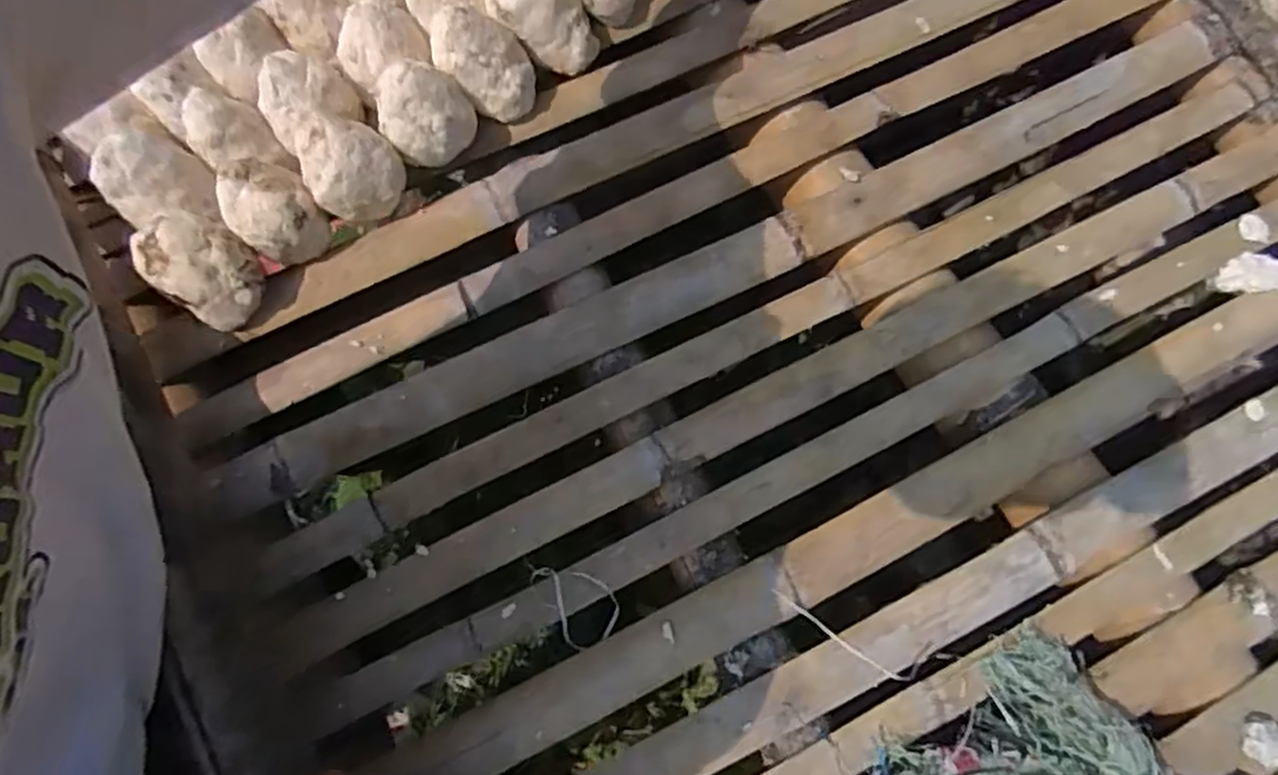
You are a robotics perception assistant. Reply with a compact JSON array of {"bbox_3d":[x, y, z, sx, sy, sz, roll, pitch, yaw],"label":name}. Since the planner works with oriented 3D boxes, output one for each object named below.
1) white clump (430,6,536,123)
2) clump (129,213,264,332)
[{"bbox_3d":[-0.123,-0.256,0.603,0.068,0.069,0.070,0,80,1],"label":"white clump"},{"bbox_3d":[-0.322,-0.086,0.557,0.079,0.063,0.064,36,83,7],"label":"clump"}]

